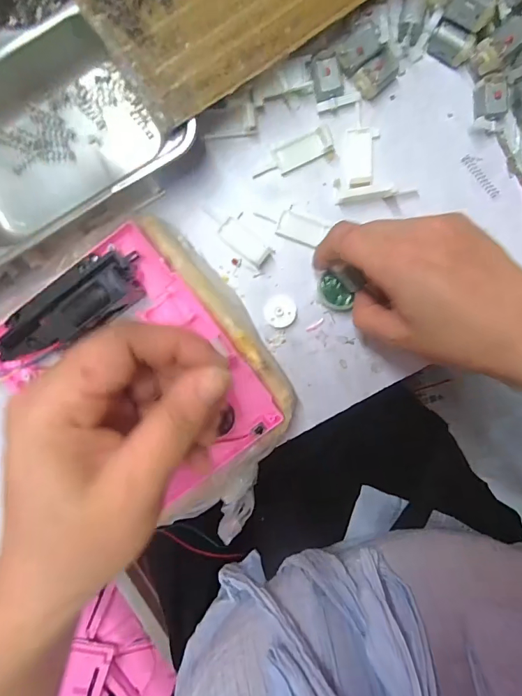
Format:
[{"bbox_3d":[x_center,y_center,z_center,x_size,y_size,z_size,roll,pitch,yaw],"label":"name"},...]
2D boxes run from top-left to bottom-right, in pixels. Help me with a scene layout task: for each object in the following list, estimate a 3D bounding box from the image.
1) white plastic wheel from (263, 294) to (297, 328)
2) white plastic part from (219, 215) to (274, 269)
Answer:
[{"bbox_3d":[0.014,-0.027,0.302,0.024,0.006,0.023,-6,95,1],"label":"white plastic wheel"},{"bbox_3d":[-0.012,-0.077,0.296,0.040,0.004,0.018,40,94,-3],"label":"white plastic part"}]

